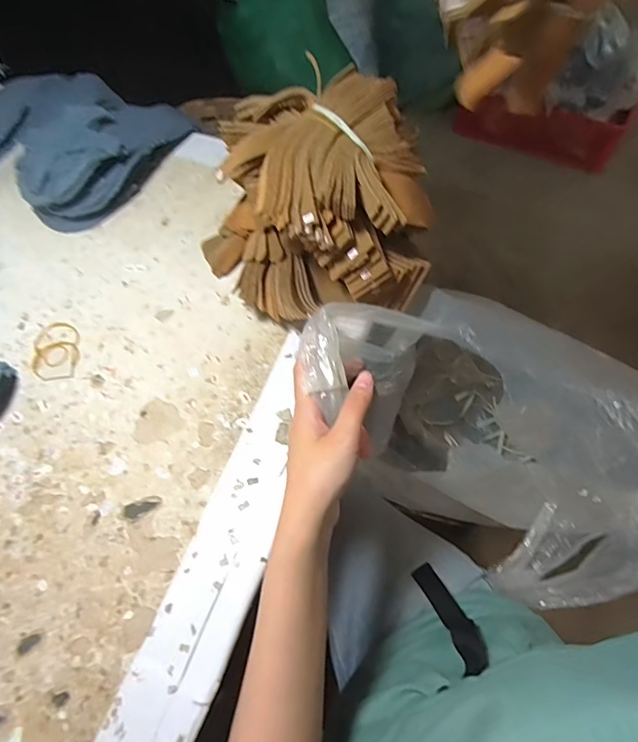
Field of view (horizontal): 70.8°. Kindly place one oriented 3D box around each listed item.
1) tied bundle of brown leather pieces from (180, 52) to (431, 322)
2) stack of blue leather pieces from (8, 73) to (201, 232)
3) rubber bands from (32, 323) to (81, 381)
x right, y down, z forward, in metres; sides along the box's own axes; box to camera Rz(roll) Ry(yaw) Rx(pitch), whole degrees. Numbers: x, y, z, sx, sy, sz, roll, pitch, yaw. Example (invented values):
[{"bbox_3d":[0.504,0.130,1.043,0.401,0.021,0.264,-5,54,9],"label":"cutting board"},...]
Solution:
[{"bbox_3d":[-0.006,-0.146,0.415,0.194,0.128,0.177,-19,65,-8],"label":"tied bundle of brown leather pieces"},{"bbox_3d":[-0.250,-0.250,0.507,0.188,0.069,0.171,-3,64,0],"label":"stack of blue leather pieces"},{"bbox_3d":[-0.252,-0.020,0.431,0.045,0.004,0.064,-12,65,-4],"label":"rubber bands"}]

